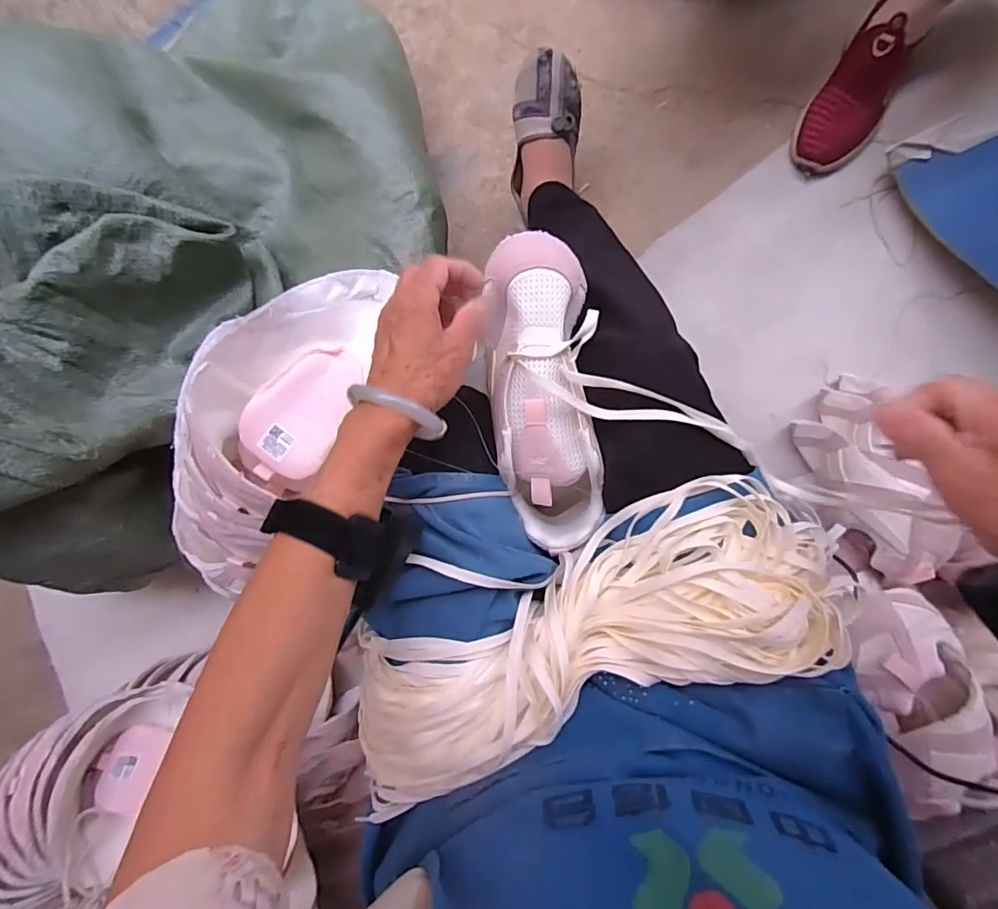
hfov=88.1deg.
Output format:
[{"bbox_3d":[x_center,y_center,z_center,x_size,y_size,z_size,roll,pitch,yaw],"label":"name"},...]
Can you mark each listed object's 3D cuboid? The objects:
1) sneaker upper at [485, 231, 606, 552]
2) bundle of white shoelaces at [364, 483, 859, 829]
[{"bbox_3d":[0.035,-0.044,0.408,0.079,0.052,0.243,-6,98,7],"label":"sneaker upper"},{"bbox_3d":[0.060,0.131,0.373,0.356,0.057,0.132,-23,90,6],"label":"bundle of white shoelaces"}]

